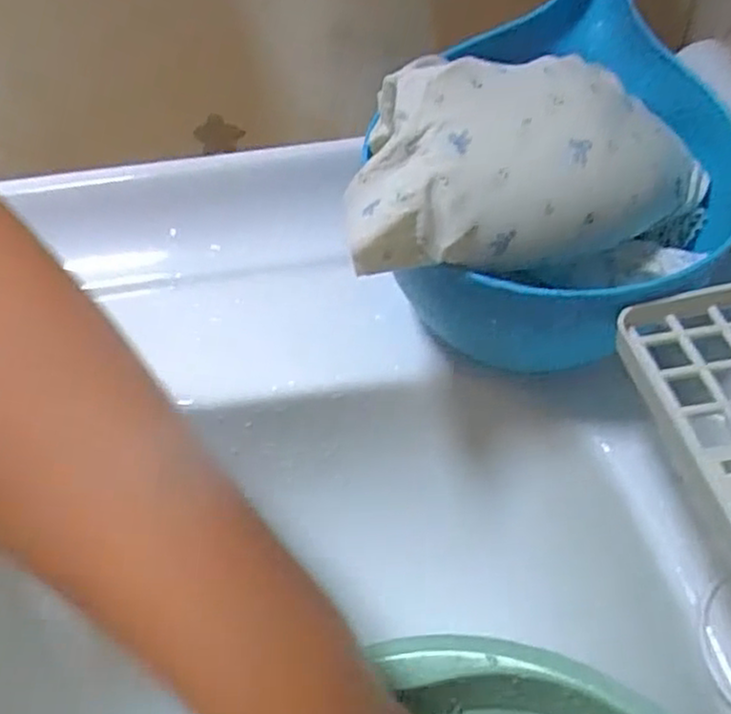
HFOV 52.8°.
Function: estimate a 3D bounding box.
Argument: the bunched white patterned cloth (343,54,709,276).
[{"bbox_3d":[0.068,-0.075,0.285,0.159,0.064,0.065,-10,50,-6],"label":"bunched white patterned cloth"}]

